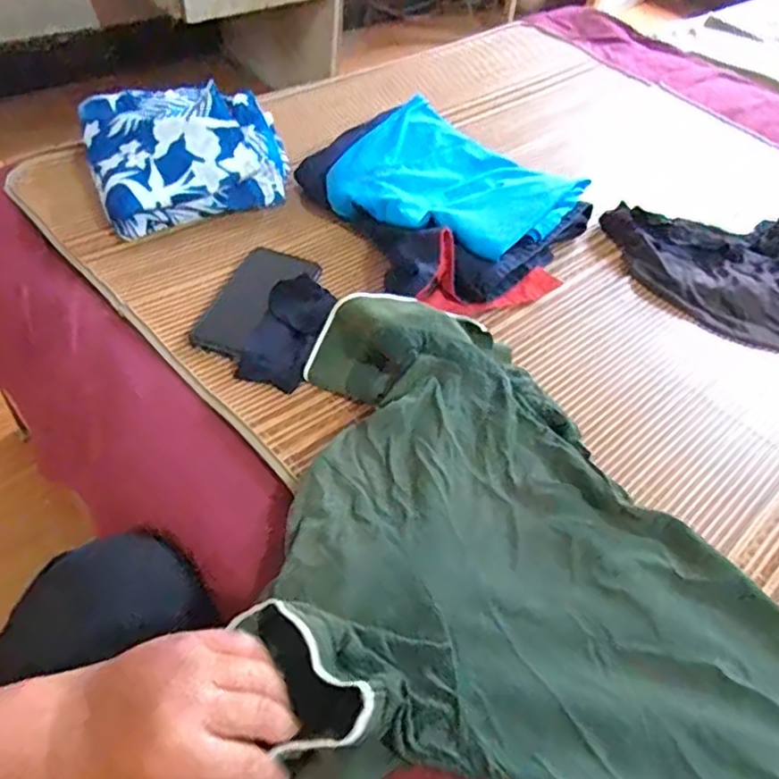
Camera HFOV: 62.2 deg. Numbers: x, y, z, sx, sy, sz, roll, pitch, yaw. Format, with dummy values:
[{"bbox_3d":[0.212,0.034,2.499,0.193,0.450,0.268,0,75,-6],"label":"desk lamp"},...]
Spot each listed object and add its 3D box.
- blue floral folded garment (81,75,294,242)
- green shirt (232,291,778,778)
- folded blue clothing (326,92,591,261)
[{"bbox_3d":[-0.238,-0.284,0.767,0.218,0.089,0.210,-14,50,-19],"label":"blue floral folded garment"},{"bbox_3d":[0.140,0.206,0.385,0.342,0.050,0.719,-31,61,-29],"label":"green shirt"},{"bbox_3d":[0.082,-0.250,0.765,0.254,0.041,0.228,28,50,18],"label":"folded blue clothing"}]

